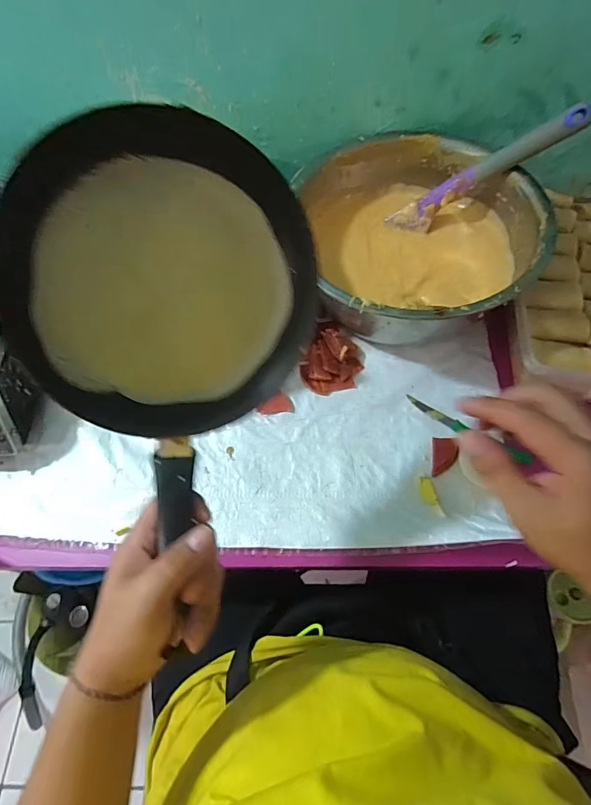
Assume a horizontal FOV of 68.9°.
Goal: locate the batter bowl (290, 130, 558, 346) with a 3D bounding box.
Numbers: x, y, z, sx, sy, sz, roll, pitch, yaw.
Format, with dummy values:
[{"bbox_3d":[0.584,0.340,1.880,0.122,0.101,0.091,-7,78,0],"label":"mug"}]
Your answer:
[{"bbox_3d":[0.159,-0.204,0.557,0.255,0.116,0.303,-18,62,-6],"label":"batter bowl"}]

